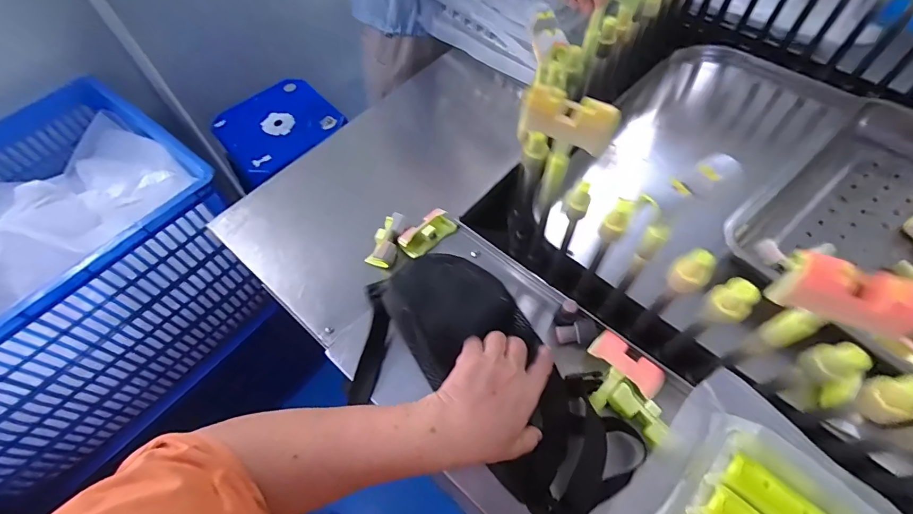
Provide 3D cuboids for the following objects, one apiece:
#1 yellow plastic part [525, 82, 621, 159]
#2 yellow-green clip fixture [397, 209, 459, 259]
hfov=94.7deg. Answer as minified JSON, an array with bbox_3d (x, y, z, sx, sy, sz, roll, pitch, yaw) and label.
[{"bbox_3d":[0.094,-0.115,0.351,0.075,0.036,0.025,29,66,18],"label":"yellow plastic part"},{"bbox_3d":[-0.040,-0.033,0.566,0.078,0.027,0.034,-36,64,-16],"label":"yellow-green clip fixture"}]

